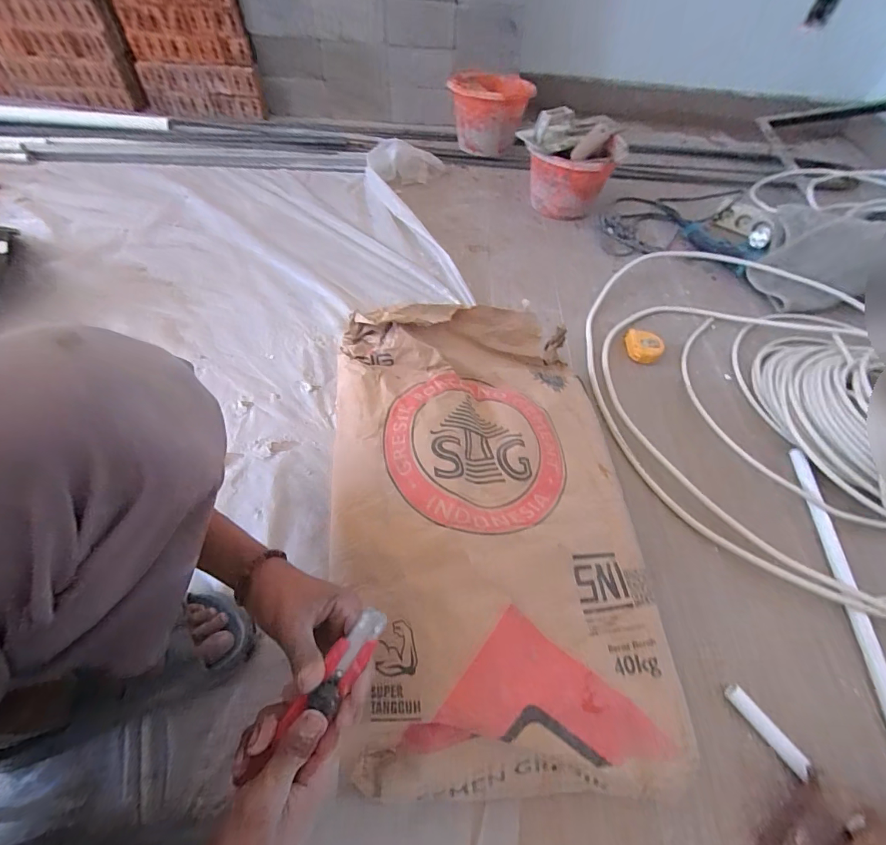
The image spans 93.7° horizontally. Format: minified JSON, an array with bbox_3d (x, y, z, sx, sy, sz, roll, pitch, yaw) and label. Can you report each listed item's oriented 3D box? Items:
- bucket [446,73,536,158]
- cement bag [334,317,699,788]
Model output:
[{"bbox_3d":[0.134,-0.898,1.224,0.197,0.178,0.197,2,55,-2],"label":"bucket"},{"bbox_3d":[0.052,0.096,0.514,0.361,0.140,0.562,-1,55,-4],"label":"cement bag"}]

